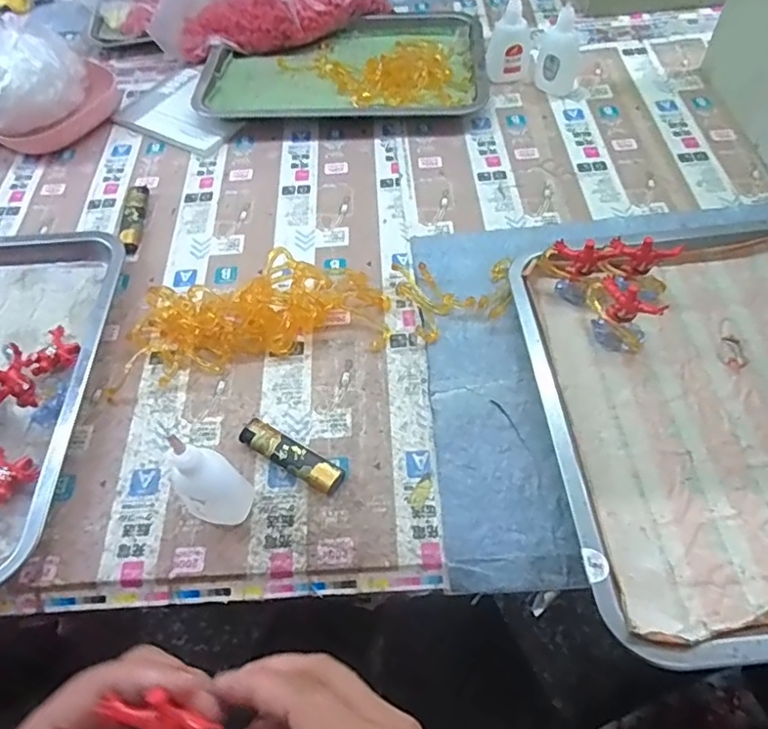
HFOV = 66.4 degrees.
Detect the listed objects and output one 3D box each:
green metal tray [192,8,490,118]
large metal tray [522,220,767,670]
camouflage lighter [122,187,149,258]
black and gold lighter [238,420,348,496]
[{"bbox_3d":[-0.045,-0.347,0.666,0.304,0.024,0.204,-2,57,3],"label":"green metal tray"},{"bbox_3d":[0.236,0.023,0.393,0.257,0.032,0.309,-6,57,1],"label":"large metal tray"},{"bbox_3d":[-0.232,-0.135,0.543,0.018,0.011,0.090,-6,57,1],"label":"camouflage lighter"},{"bbox_3d":[-0.064,0.063,0.403,0.078,0.013,0.020,27,63,20],"label":"black and gold lighter"}]

